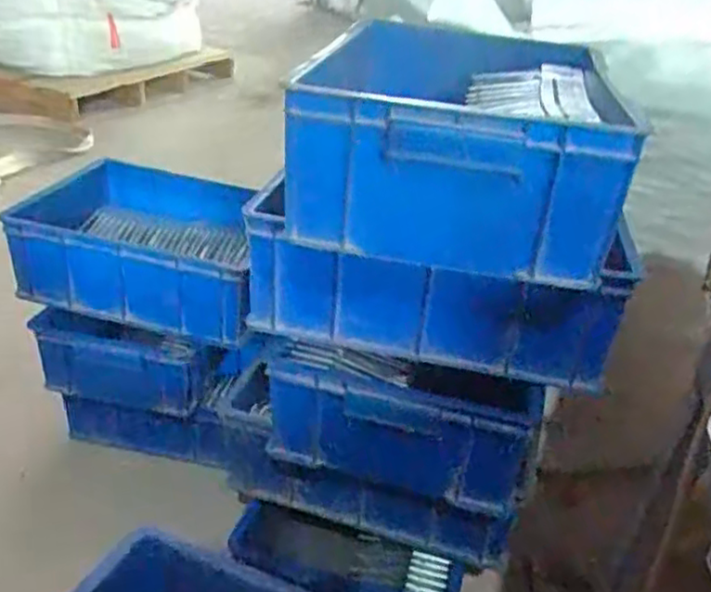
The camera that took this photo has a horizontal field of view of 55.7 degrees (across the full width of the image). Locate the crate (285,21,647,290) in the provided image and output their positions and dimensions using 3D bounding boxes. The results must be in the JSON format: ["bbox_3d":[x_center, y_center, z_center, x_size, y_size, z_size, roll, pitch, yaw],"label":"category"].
[{"bbox_3d":[0.116,-0.191,0.768,0.308,0.156,0.466,7,30,3],"label":"crate"}]

